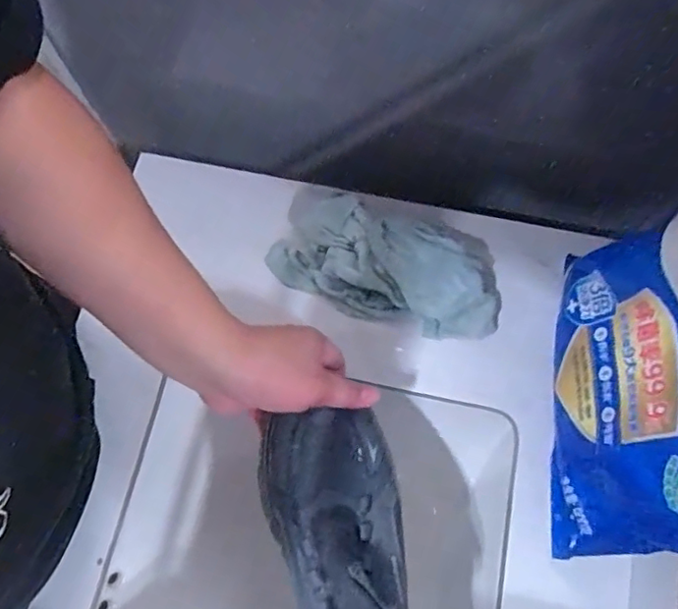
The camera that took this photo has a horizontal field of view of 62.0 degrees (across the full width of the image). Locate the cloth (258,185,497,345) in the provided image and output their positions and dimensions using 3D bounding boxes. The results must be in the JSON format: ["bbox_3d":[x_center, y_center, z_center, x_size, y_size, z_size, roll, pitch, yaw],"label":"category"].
[{"bbox_3d":[0.041,-0.039,0.489,0.198,0.053,0.100,18,72,7],"label":"cloth"}]

